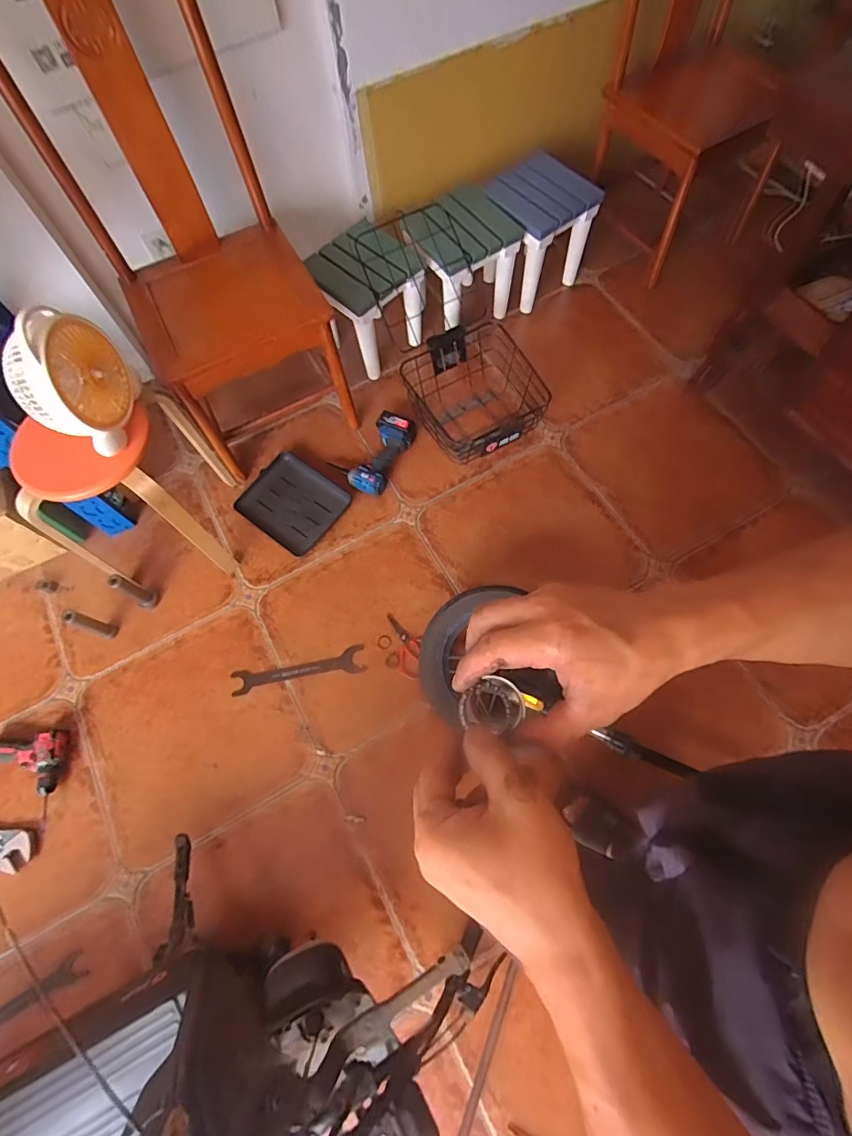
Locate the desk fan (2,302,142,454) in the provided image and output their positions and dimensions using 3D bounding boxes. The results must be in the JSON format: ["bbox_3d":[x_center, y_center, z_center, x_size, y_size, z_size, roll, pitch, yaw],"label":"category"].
[{"bbox_3d":[-0.667,-0.349,0.933,0.129,0.212,0.192,-1,67,2],"label":"desk fan"}]

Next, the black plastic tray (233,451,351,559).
[{"bbox_3d":[-0.380,-0.190,1.432,0.275,0.031,0.230,34,73,15],"label":"black plastic tray"}]

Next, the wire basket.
[{"bbox_3d":[0.148,-0.508,1.466,0.344,0.200,0.332,-25,69,-8],"label":"wire basket"}]

